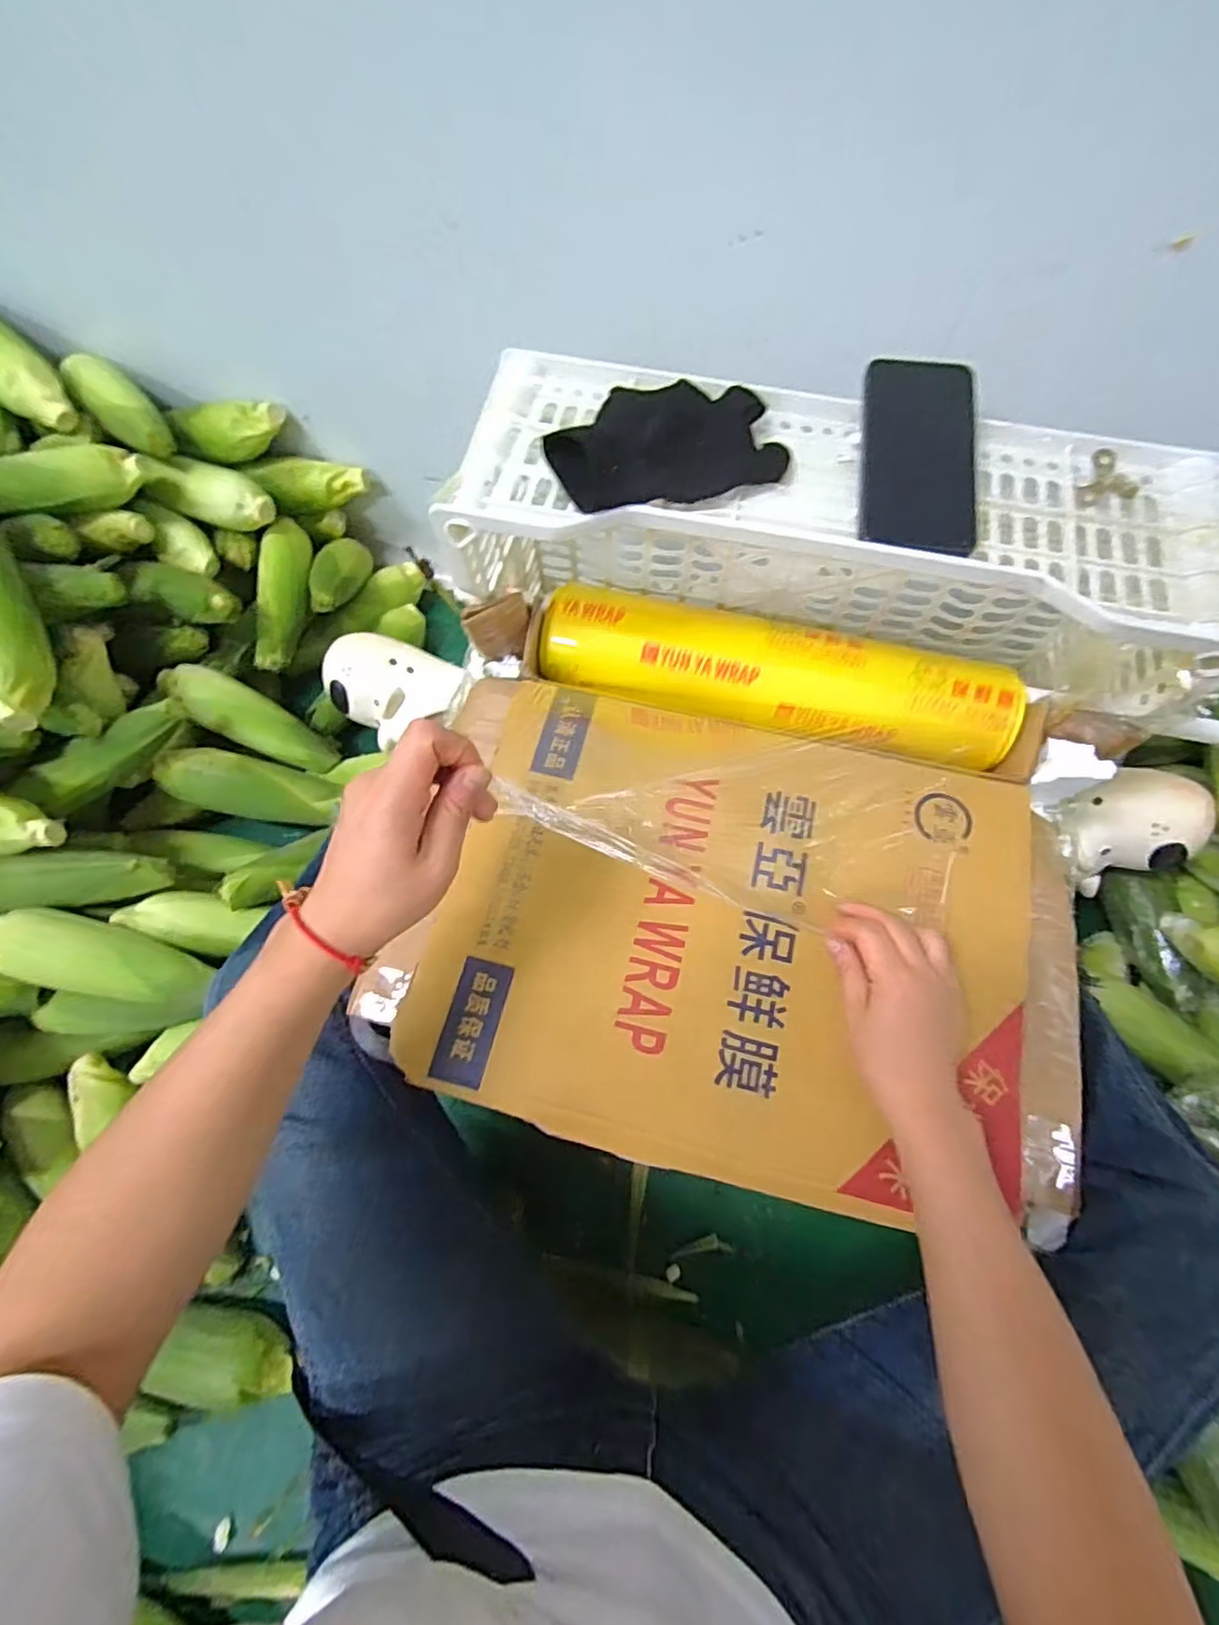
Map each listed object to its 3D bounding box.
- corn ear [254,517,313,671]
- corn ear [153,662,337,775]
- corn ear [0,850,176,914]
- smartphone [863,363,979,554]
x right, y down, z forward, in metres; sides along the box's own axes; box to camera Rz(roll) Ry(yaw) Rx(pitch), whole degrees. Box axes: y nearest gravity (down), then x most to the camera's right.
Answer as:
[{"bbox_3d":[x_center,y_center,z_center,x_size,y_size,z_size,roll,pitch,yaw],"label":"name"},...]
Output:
[{"bbox_3d":[-0.412,-0.282,0.784,0.056,0.043,0.212,-5,69,-2],"label":"corn ear"},{"bbox_3d":[-0.442,-0.116,0.753,0.190,0.047,0.066,34,65,-32],"label":"corn ear"},{"bbox_3d":[-0.576,0.067,0.609,0.232,0.059,0.054,-6,69,-2],"label":"corn ear"},{"bbox_3d":[0.208,-0.237,0.411,0.075,0.008,0.147,5,78,6],"label":"smartphone"}]

